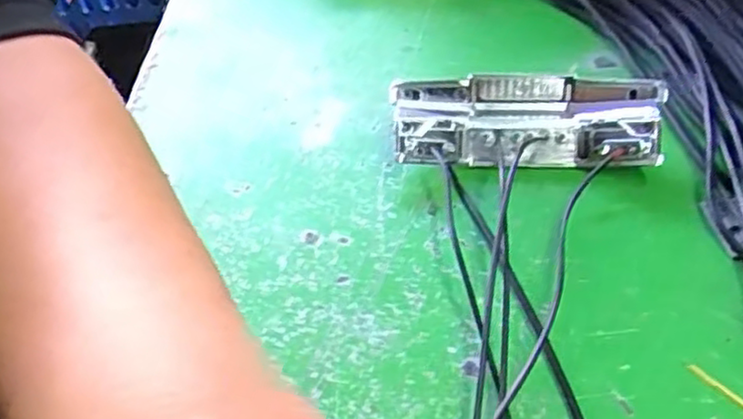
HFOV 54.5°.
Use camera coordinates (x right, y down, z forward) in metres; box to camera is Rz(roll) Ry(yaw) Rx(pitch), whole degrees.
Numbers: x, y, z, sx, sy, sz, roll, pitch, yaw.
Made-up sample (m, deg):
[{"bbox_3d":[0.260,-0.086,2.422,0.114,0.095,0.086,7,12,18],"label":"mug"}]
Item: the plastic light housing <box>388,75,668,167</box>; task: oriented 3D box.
[{"bbox_3d":[0.058,-0.033,0.277,0.096,0.024,0.038,1,46,10],"label":"plastic light housing"}]

